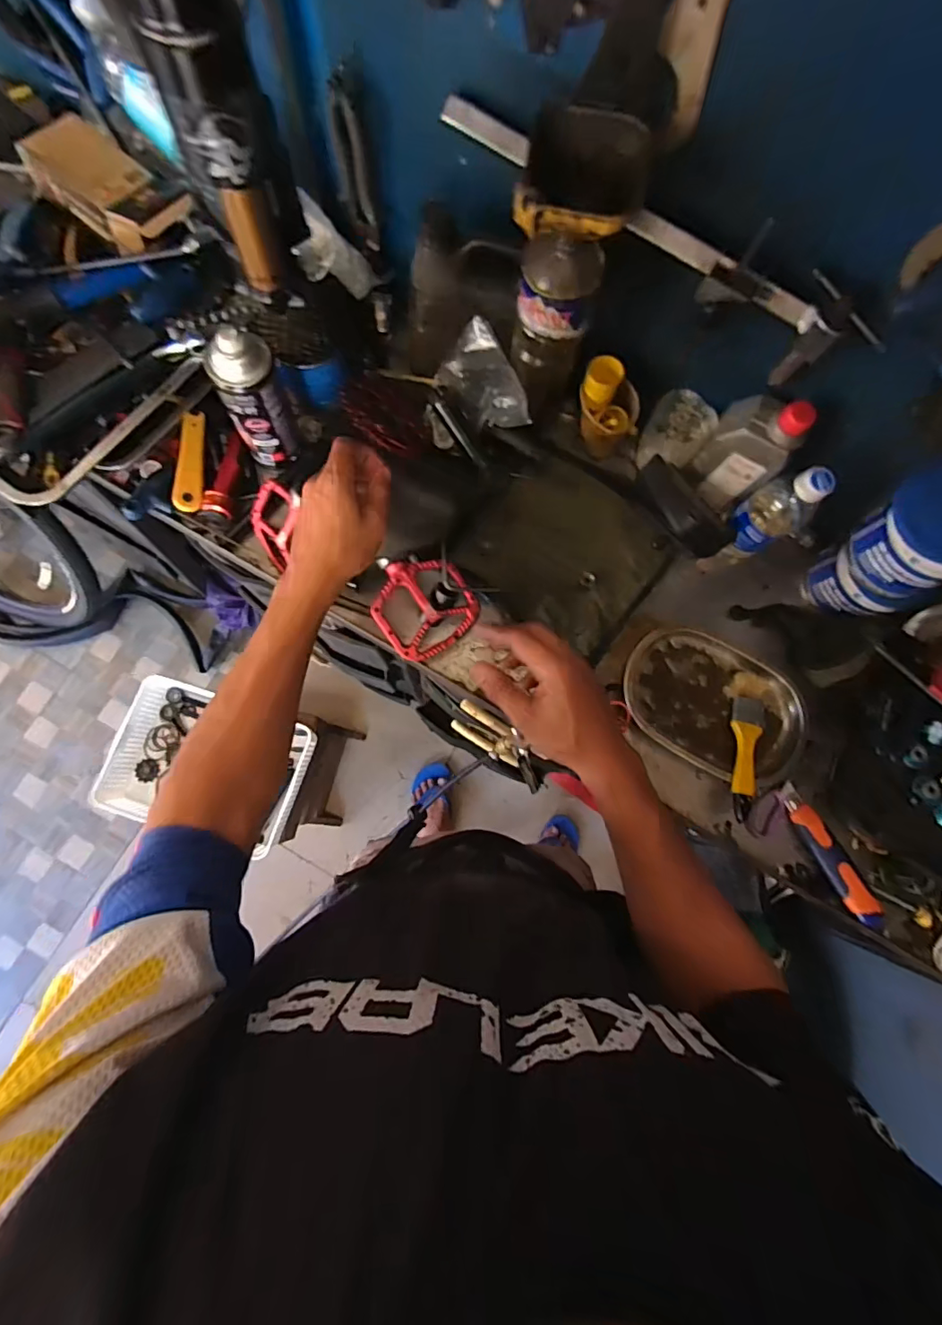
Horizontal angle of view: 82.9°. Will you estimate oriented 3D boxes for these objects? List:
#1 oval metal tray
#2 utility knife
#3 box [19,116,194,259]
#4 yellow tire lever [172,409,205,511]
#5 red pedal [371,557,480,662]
[{"bbox_3d":[0.290,0.050,0.642,0.220,0.027,0.149,30,81,1],"label":"oval metal tray"},{"bbox_3d":[0.411,0.223,0.609,0.030,0.032,0.170,-30,84,-8],"label":"utility knife"},{"bbox_3d":[-0.402,-0.526,0.586,0.162,0.049,0.082,33,79,3],"label":"box"},{"bbox_3d":[-0.334,-0.239,0.633,0.031,0.009,0.123,2,85,-24],"label":"yellow tire lever"},{"bbox_3d":[-0.059,-0.070,0.622,0.113,0.030,0.120,-35,106,-12],"label":"red pedal"}]

